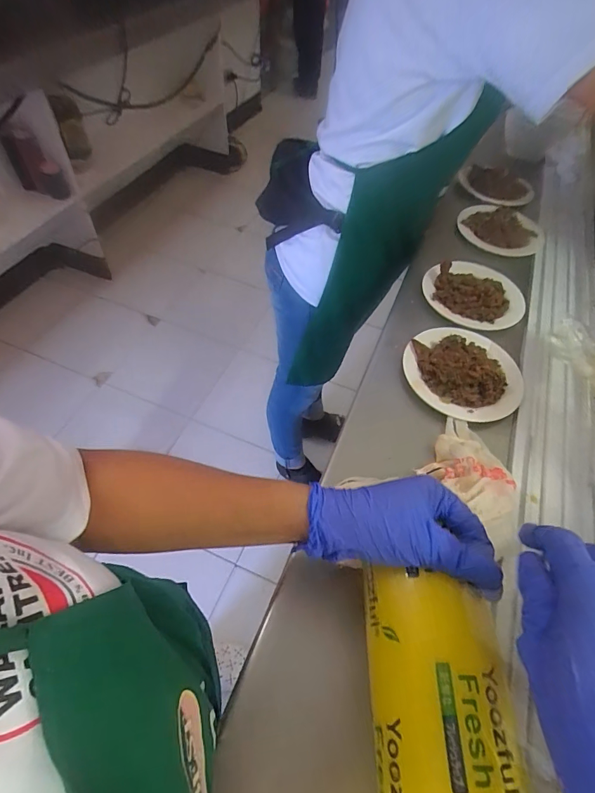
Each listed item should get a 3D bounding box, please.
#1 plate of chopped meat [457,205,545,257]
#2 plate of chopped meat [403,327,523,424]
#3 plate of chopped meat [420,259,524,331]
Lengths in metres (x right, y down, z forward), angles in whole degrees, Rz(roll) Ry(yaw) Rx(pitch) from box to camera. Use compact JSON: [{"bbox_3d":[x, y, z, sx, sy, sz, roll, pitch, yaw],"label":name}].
[{"bbox_3d":[0.370,-0.306,0.731,0.146,0.021,0.139,2,54,-3],"label":"plate of chopped meat"},{"bbox_3d":[0.211,-0.037,0.510,0.143,0.023,0.145,2,54,-3],"label":"plate of chopped meat"},{"bbox_3d":[0.278,-0.161,0.606,0.162,0.024,0.135,-22,59,-19],"label":"plate of chopped meat"}]

